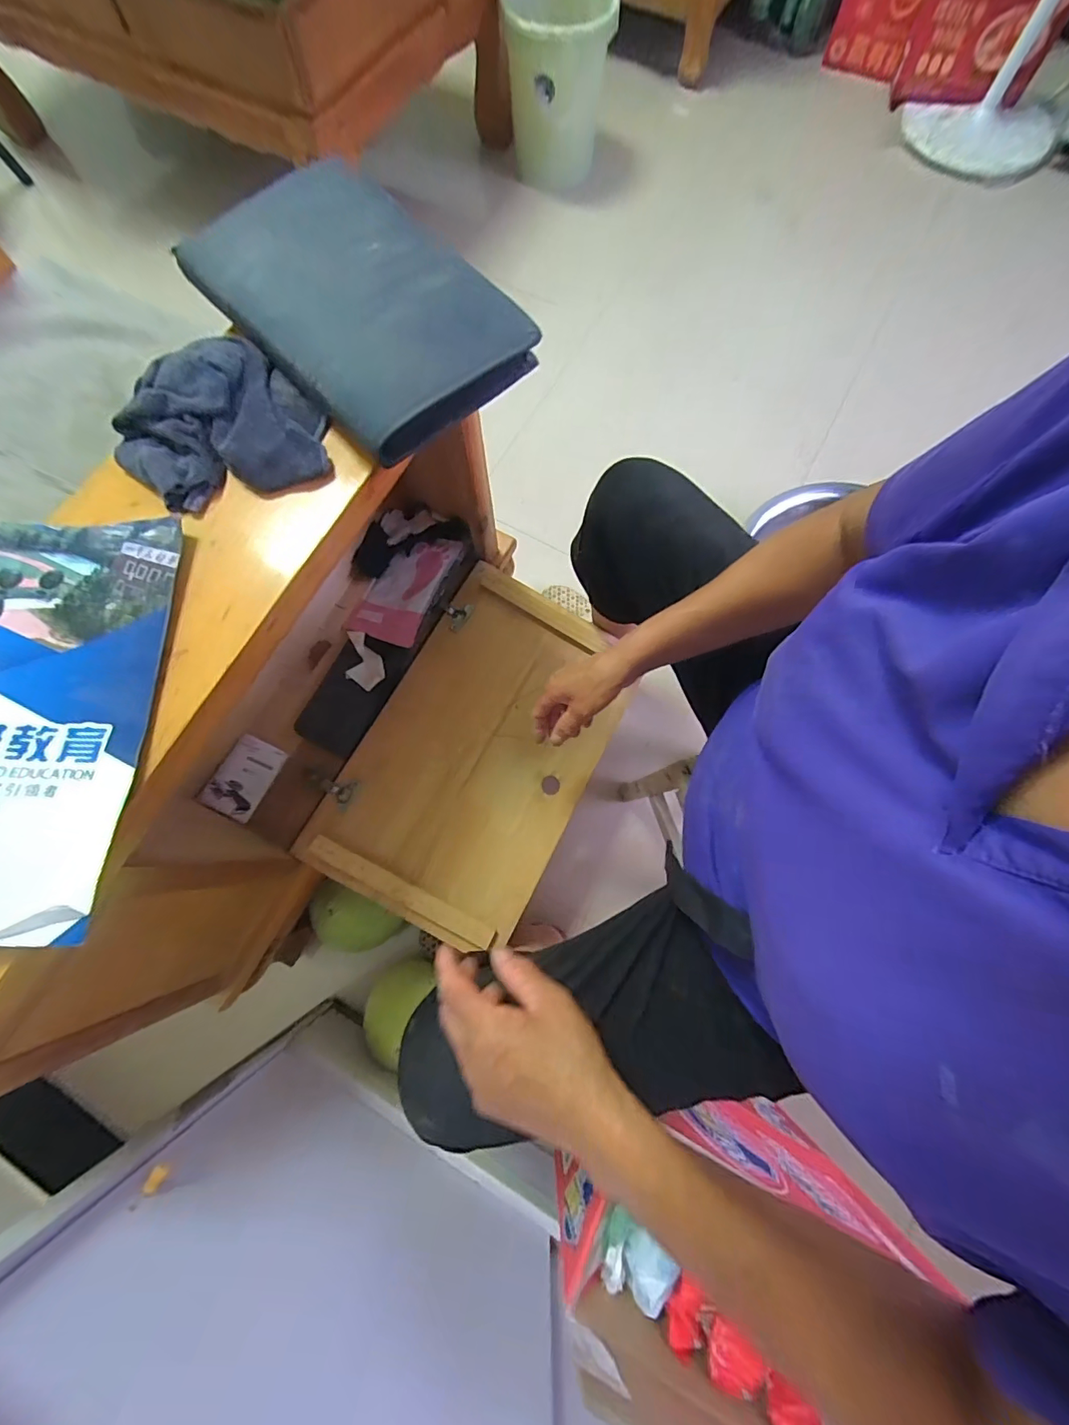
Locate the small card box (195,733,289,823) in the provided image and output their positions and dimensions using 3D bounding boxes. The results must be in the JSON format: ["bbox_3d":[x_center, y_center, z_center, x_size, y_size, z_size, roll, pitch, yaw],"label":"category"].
[{"bbox_3d":[-0.382,0.084,0.637,0.071,0.012,0.100,25,77,6],"label":"small card box"}]

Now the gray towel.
[{"bbox_3d":[-0.239,-0.215,0.364,0.134,0.029,0.147,-44,79,-10],"label":"gray towel"}]

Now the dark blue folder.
[{"bbox_3d":[-0.139,-0.328,0.382,0.168,0.035,0.258,-39,83,-11],"label":"dark blue folder"}]

